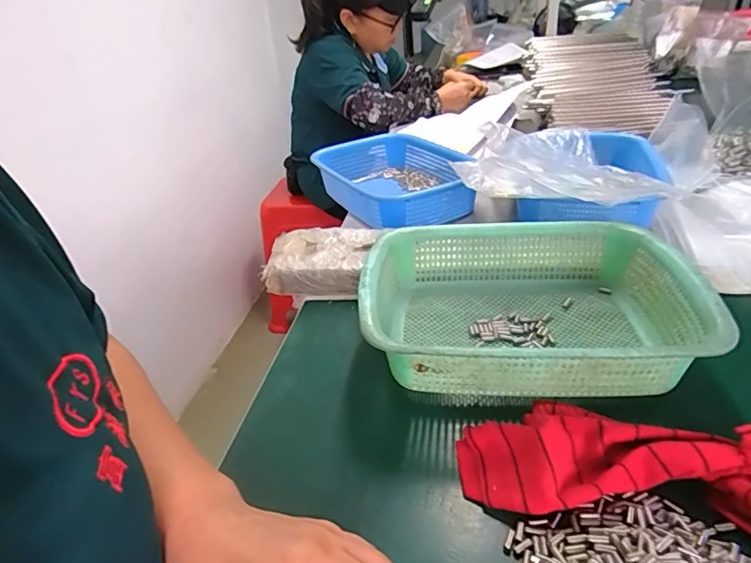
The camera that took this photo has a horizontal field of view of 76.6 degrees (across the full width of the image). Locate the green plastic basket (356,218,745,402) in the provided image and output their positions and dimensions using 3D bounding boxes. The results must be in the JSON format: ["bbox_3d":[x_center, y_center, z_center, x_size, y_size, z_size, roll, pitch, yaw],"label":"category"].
[{"bbox_3d":[0.140,0.026,0.463,0.290,0.082,0.215,-2,32,8],"label":"green plastic basket"}]

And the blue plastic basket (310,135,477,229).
[{"bbox_3d":[0.032,-0.168,0.789,0.198,0.070,0.268,-23,35,-23],"label":"blue plastic basket"}]

